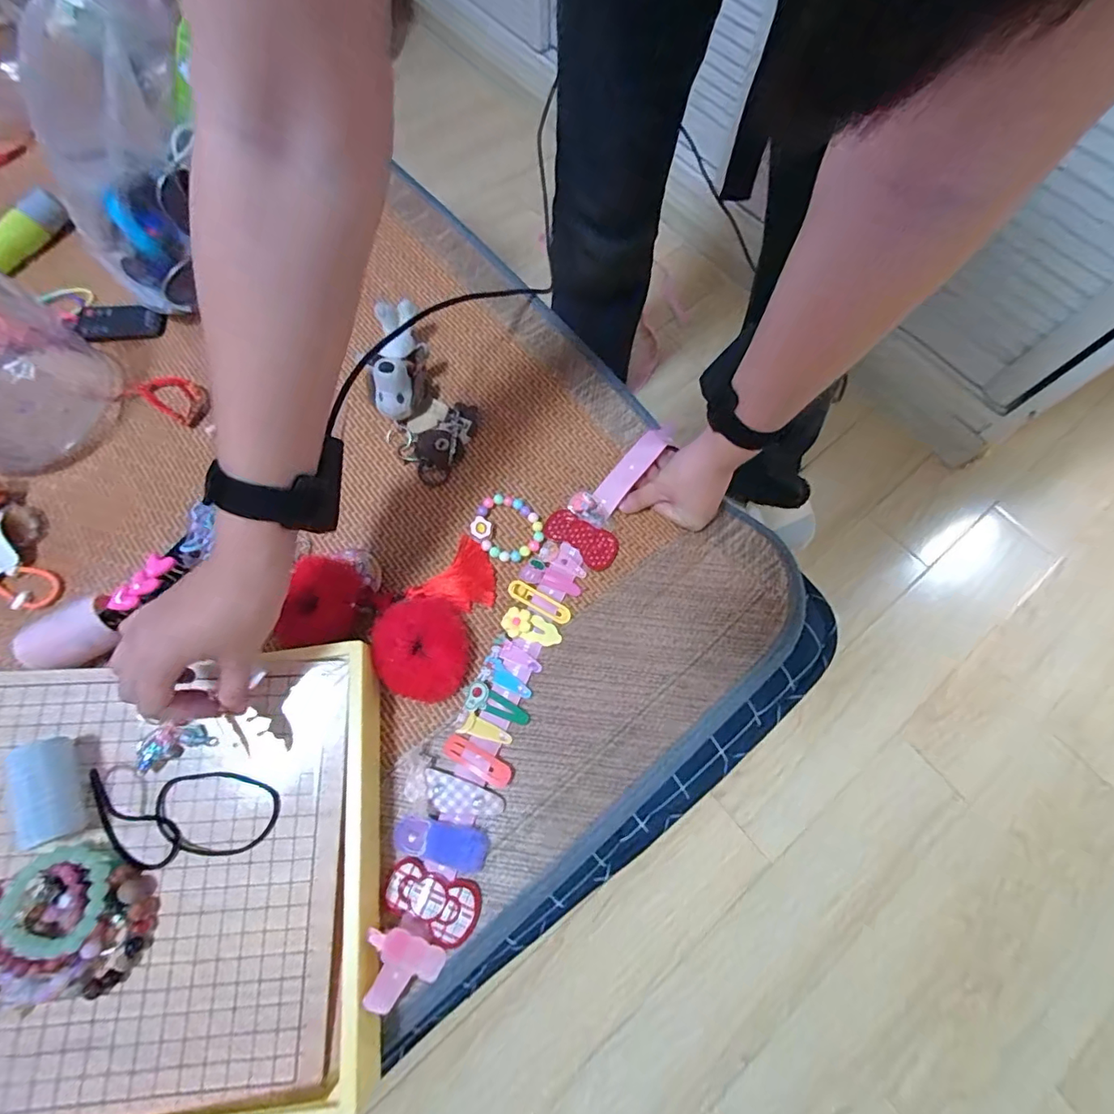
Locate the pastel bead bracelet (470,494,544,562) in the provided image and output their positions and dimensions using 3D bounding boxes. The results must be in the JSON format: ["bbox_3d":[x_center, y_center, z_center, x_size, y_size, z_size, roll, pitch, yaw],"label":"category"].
[{"bbox_3d":[-0.045,-0.026,0.452,0.063,0.009,0.055,42,75,12],"label":"pastel bead bracelet"}]

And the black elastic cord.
[{"bbox_3d":[-0.255,0.178,0.341,0.120,0.010,0.059,5,73,-6],"label":"black elastic cord"}]

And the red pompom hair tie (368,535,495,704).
[{"bbox_3d":[-0.100,0.046,0.419,0.076,0.024,0.136,17,72,4],"label":"red pompom hair tie"}]

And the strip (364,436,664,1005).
[{"bbox_3d":[-0.025,0.081,0.408,0.071,0.025,0.454,22,69,6],"label":"strip"}]

